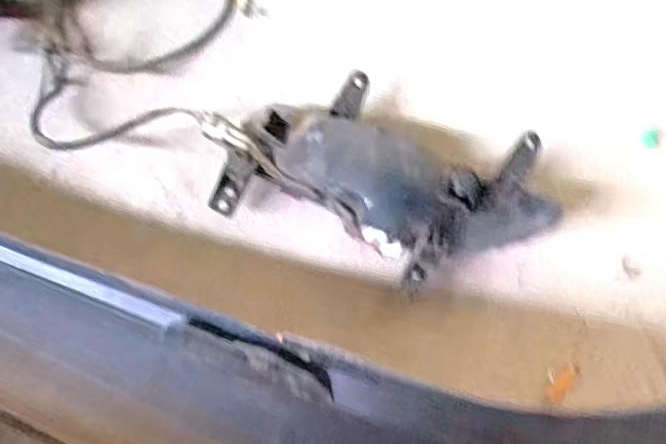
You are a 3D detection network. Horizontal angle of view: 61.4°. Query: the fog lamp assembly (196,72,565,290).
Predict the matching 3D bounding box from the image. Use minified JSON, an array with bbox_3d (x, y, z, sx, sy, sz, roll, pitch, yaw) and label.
[{"bbox_3d":[0.032,-0.037,0.483,0.291,0.086,0.146,23,75,5],"label":"fog lamp assembly"}]

